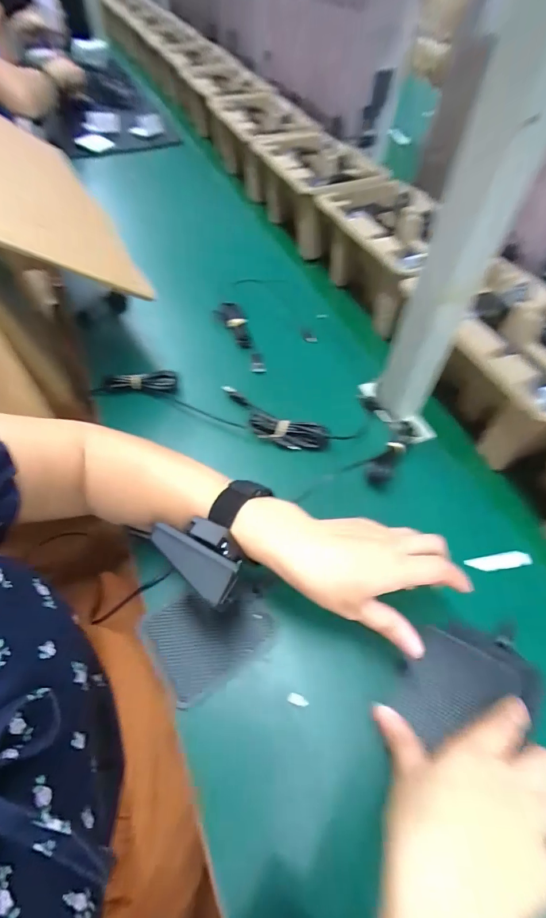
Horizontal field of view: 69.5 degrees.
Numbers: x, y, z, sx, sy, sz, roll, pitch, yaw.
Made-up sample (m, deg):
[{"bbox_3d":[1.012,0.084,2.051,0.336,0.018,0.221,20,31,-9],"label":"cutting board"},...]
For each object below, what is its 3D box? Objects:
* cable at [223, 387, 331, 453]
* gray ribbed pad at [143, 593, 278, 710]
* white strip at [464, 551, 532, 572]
[{"bbox_3d":[-0.005,-0.044,0.440,0.138,0.020,0.038,30,59,15],"label":"cable"},{"bbox_3d":[-0.050,0.144,0.328,0.095,0.006,0.076,-27,62,-20],"label":"gray ribbed pad"},{"bbox_3d":[0.212,0.096,0.368,0.059,0.004,0.016,-9,46,-4],"label":"white strip"}]

